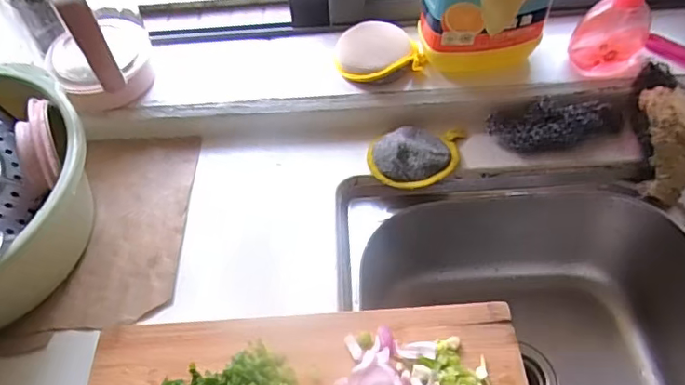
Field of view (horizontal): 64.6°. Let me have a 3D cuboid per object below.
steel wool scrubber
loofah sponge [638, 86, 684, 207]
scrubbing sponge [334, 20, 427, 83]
[{"bbox_3d":[0.261,-0.082,0.654,0.163,0.035,0.056,-5,53,2],"label":"steel wool scrubber"},{"bbox_3d":[0.377,-0.052,0.619,0.052,0.133,0.051,-5,10,1],"label":"loofah sponge"},{"bbox_3d":[0.043,-0.181,0.679,0.102,0.036,0.083,-20,54,-10],"label":"scrubbing sponge"}]

